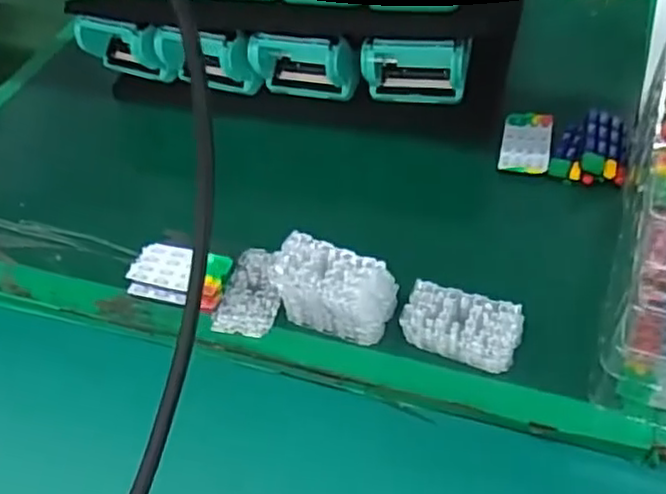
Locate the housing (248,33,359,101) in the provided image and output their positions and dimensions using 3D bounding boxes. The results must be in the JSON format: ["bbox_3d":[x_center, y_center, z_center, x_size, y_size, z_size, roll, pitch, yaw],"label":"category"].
[{"bbox_3d":[-0.023,-0.149,0.580,0.083,0.063,0.038,9,49,15],"label":"housing"}]

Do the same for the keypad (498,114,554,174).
[{"bbox_3d":[0.150,-0.081,0.539,0.037,0.004,0.061,4,52,19],"label":"keypad"}]

